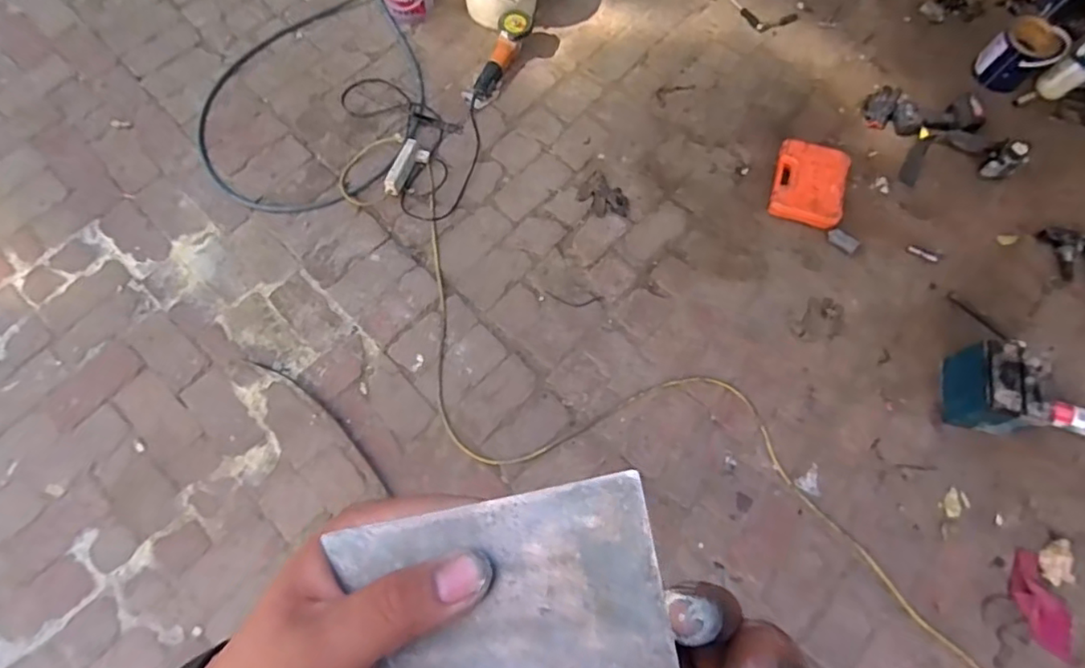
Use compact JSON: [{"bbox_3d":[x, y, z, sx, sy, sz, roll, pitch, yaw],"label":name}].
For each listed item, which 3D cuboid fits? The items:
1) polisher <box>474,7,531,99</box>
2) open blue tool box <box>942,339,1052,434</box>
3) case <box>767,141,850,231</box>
[{"bbox_3d":[-0.117,-0.825,1.744,0.107,0.093,0.301,19,73,5],"label":"polisher"},{"bbox_3d":[1.090,0.130,1.417,0.169,0.158,0.199,8,73,2],"label":"open blue tool box"},{"bbox_3d":[0.749,-0.422,1.648,0.191,0.057,0.252,13,73,3],"label":"case"}]

